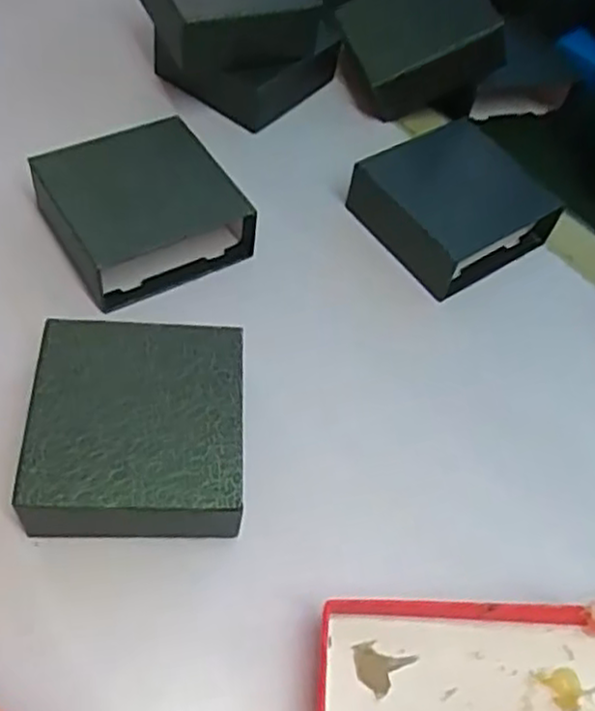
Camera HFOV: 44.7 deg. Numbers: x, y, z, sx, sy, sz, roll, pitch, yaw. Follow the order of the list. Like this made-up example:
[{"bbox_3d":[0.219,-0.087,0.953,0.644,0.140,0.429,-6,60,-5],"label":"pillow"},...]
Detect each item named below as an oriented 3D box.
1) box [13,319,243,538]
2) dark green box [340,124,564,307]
[{"bbox_3d":[-0.070,0.031,0.324,0.089,0.040,0.091,0,58,-4],"label":"box"},{"bbox_3d":[0.095,-0.093,0.441,0.098,0.034,0.090,-31,65,-21],"label":"dark green box"}]

